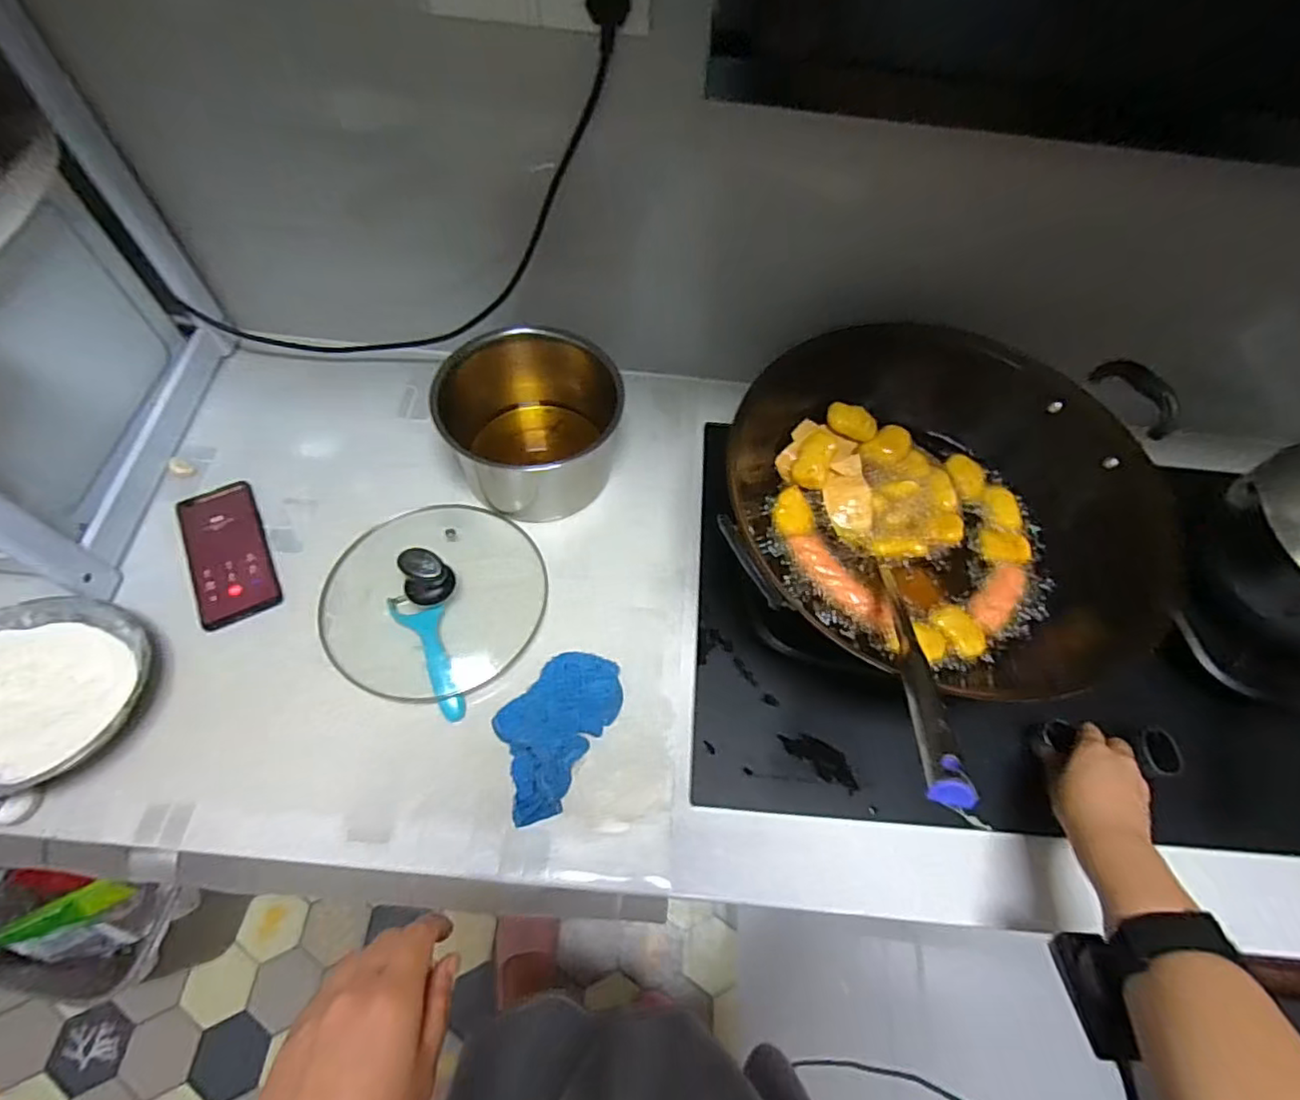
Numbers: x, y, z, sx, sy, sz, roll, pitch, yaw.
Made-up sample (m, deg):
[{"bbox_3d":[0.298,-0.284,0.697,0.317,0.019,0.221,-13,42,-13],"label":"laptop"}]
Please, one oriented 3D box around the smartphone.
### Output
[{"bbox_3d":[-0.447,0.000,0.653,0.076,0.013,0.163,-23,65,-16],"label":"smartphone"}]

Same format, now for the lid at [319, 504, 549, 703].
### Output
[{"bbox_3d":[-0.218,0.035,0.616,0.215,0.069,0.209,2,61,-3],"label":"lid"}]

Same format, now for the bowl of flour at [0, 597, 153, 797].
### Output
[{"bbox_3d":[-0.541,0.128,0.544,0.169,0.073,0.173,2,61,-3],"label":"bowl of flour"}]

